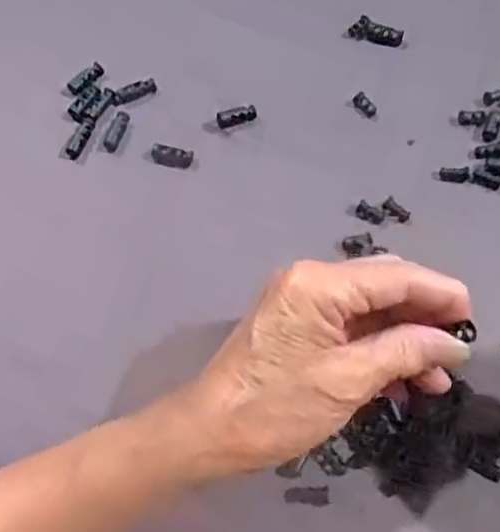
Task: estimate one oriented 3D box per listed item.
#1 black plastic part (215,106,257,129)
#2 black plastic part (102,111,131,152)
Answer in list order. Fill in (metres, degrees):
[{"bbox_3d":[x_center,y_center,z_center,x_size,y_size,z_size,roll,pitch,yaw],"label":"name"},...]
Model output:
[{"bbox_3d":[-0.008,-0.092,0.390,0.026,0.007,0.008,-21,66,-11],"label":"black plastic part"},{"bbox_3d":[-0.080,-0.082,0.385,0.009,0.008,0.028,17,64,8],"label":"black plastic part"}]

